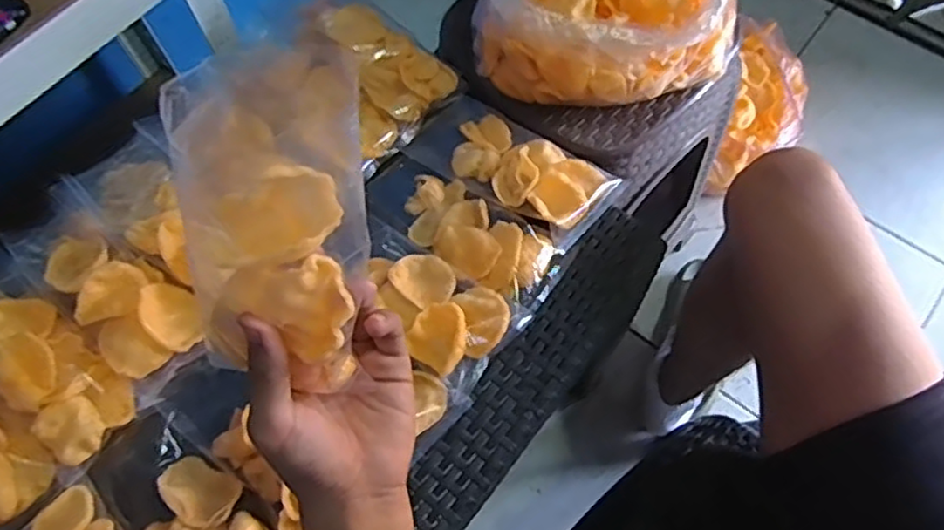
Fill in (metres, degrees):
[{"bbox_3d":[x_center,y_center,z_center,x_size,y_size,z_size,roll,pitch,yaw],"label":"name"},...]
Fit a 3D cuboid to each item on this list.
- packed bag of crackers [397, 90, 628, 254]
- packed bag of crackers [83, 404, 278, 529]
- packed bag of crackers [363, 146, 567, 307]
[{"bbox_3d":[0.037,-0.098,0.632,0.182,0.020,0.094,35,71,16],"label":"packed bag of crackers"},{"bbox_3d":[-0.212,0.193,0.515,0.189,0.034,0.078,41,72,17],"label":"packed bag of crackers"},{"bbox_3d":[-0.012,-0.038,0.612,0.189,0.030,0.073,31,70,14],"label":"packed bag of crackers"}]

